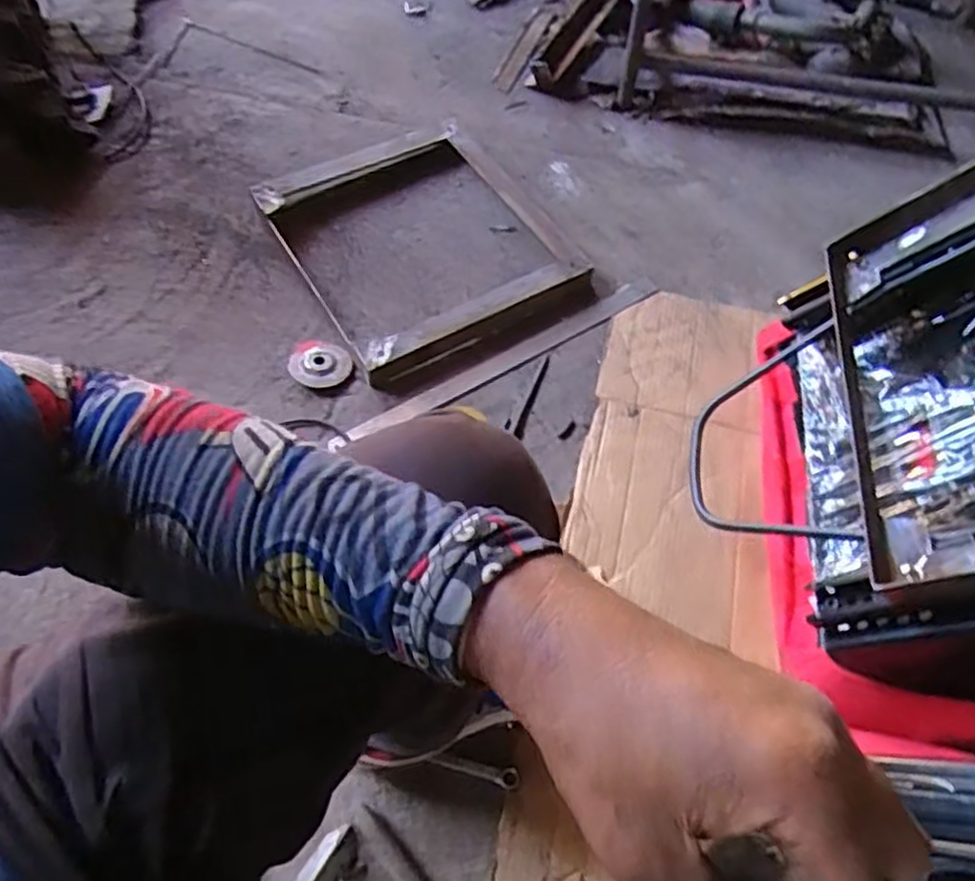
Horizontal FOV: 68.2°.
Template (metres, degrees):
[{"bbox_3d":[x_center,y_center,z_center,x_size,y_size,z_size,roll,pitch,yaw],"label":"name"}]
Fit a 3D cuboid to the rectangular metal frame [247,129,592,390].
[{"bbox_3d":[-0.101,-0.315,1.091,0.377,0.043,0.430,-25,56,-17],"label":"rectangular metal frame"}]

